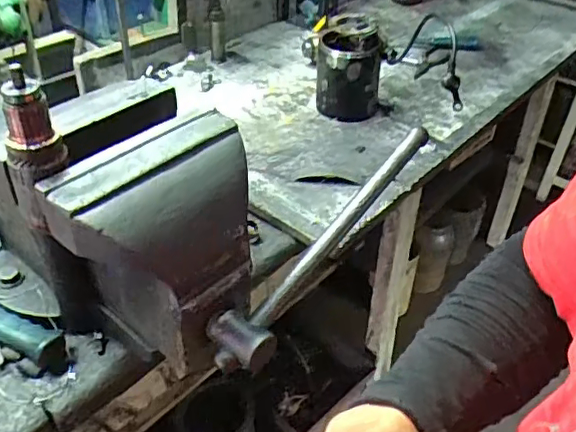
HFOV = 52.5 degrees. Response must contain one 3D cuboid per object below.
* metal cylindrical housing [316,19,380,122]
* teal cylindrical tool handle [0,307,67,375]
[{"bbox_3d":[0.108,-0.252,1.037,0.110,0.151,0.089,5,39,3],"label":"metal cylindrical housing"},{"bbox_3d":[-0.377,0.113,0.712,0.276,0.036,0.039,21,42,21],"label":"teal cylindrical tool handle"}]

